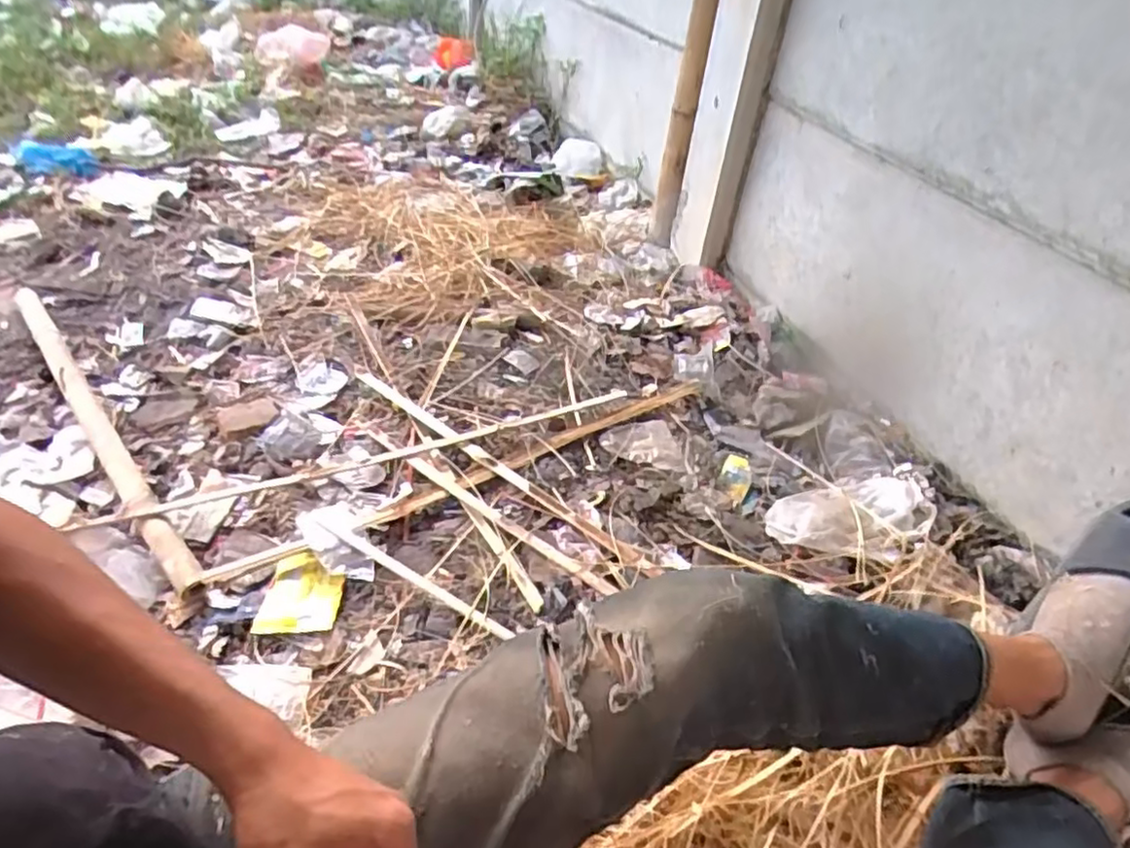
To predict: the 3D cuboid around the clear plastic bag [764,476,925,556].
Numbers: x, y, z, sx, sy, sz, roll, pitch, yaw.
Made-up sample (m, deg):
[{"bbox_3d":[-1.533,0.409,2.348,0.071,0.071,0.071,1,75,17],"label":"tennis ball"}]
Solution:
[{"bbox_3d":[0.459,0.145,1.068,0.247,0.047,0.166,-5,39,-12],"label":"clear plastic bag"}]

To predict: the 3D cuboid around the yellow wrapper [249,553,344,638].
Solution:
[{"bbox_3d":[-0.365,0.242,0.934,0.099,0.022,0.127,0,38,-5],"label":"yellow wrapper"}]

